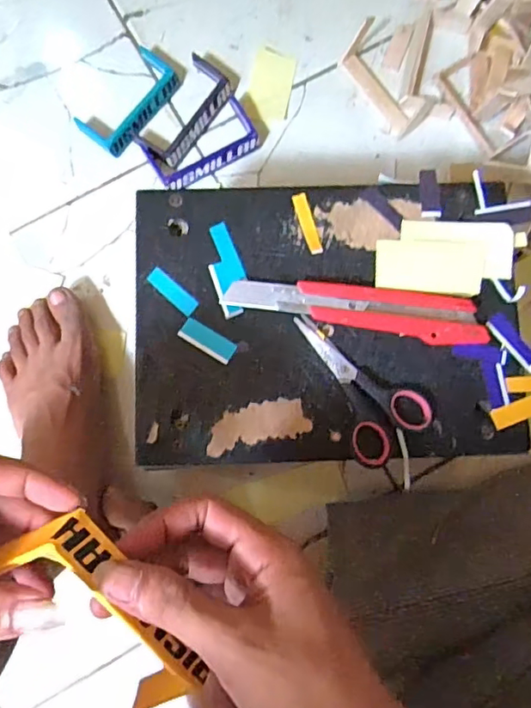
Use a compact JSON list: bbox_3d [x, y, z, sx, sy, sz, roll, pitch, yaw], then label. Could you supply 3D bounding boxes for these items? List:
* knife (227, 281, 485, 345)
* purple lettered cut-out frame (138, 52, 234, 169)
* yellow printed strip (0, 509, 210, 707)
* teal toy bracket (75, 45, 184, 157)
[{"bbox_3d":[0.066,-0.031,0.390,0.180,0.013,0.035,5,82,-3],"label":"knife"},{"bbox_3d":[-0.080,-0.242,0.550,0.052,0.020,0.108,37,83,4],"label":"purple lettered cut-out frame"},{"bbox_3d":[-0.072,0.129,0.256,0.045,0.023,0.130,-26,119,-7],"label":"yellow printed strip"},{"bbox_3d":[-0.137,-0.256,0.552,0.057,0.016,0.111,40,83,4],"label":"teal toy bracket"}]

